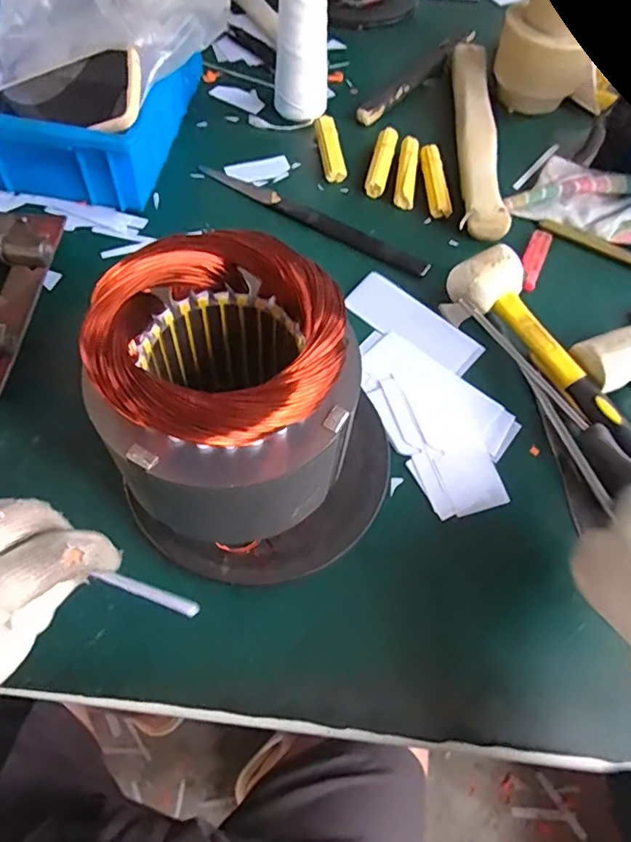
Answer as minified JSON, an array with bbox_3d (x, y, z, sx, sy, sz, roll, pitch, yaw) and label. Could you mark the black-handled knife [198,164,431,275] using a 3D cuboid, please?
[{"bbox_3d":[-0.005,-0.210,0.560,0.266,0.010,0.023,31,63,13],"label":"black-handled knife"}]

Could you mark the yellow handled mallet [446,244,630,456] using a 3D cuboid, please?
[{"bbox_3d":[0.199,-0.028,0.441,0.058,0.049,0.271,-20,64,-15],"label":"yellow handled mallet"}]

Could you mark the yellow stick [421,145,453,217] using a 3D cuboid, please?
[{"bbox_3d":[0.128,-0.259,0.591,0.022,0.017,0.098,-2,61,-5],"label":"yellow stick"}]

